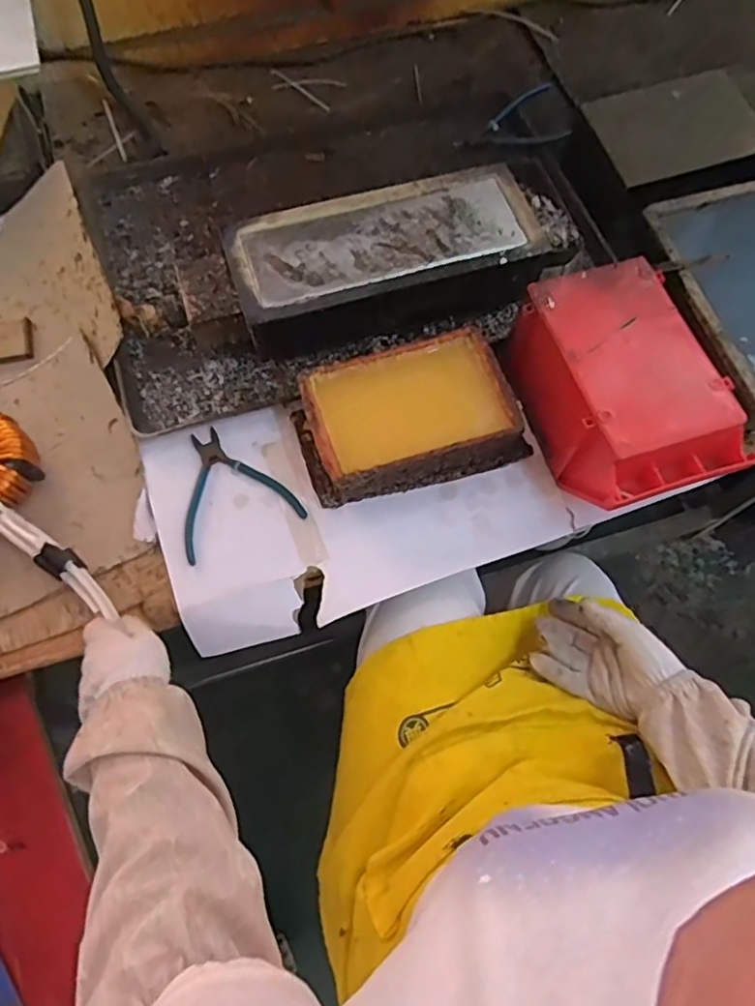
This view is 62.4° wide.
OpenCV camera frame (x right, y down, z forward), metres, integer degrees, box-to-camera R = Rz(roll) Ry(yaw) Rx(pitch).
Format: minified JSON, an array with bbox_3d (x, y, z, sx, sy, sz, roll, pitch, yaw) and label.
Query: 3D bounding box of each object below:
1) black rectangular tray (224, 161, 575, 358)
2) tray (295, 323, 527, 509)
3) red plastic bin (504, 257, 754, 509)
[{"bbox_3d":[0.013,-0.280,0.722,0.343,0.082,0.145,-16,68,-7],"label":"black rectangular tray"},{"bbox_3d":[0.033,-0.088,0.652,0.226,0.062,0.137,-17,69,-8],"label":"tray"},{"bbox_3d":[0.242,-0.110,0.630,0.137,0.102,0.228,-17,69,-8],"label":"red plastic bin"}]

